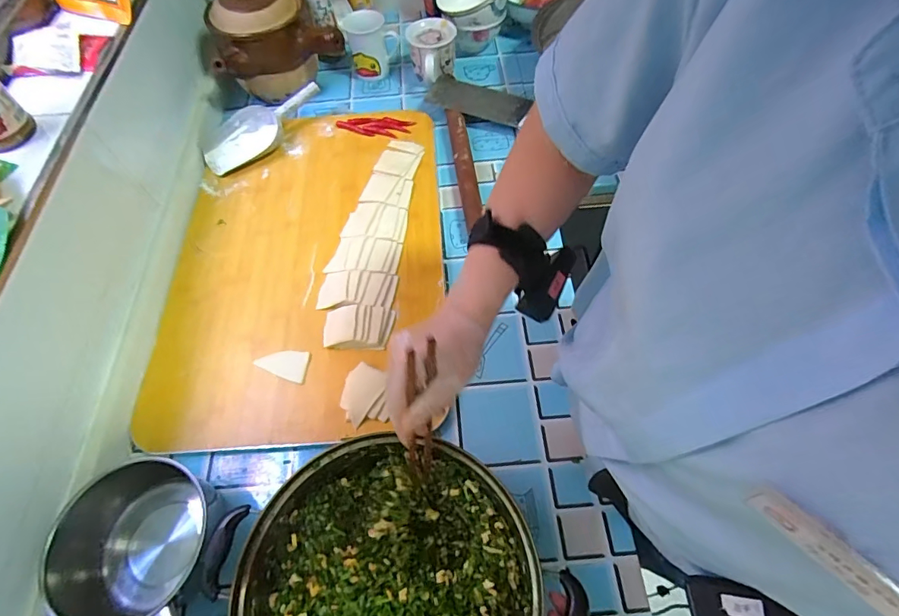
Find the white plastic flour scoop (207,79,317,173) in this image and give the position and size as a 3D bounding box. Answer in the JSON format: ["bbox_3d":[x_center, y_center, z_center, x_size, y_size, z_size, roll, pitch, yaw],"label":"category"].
[{"bbox_3d":[-0.321,-0.312,0.778,0.223,0.052,0.091,-36,64,-16],"label":"white plastic flour scoop"}]

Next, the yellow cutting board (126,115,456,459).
[{"bbox_3d":[-0.207,-0.091,0.680,0.386,0.033,0.580,-5,60,1],"label":"yellow cutting board"}]

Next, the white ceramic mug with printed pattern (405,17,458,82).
[{"bbox_3d":[-0.028,-0.473,0.842,0.090,0.085,0.089,-14,60,-5],"label":"white ceramic mug with printed pattern"}]

